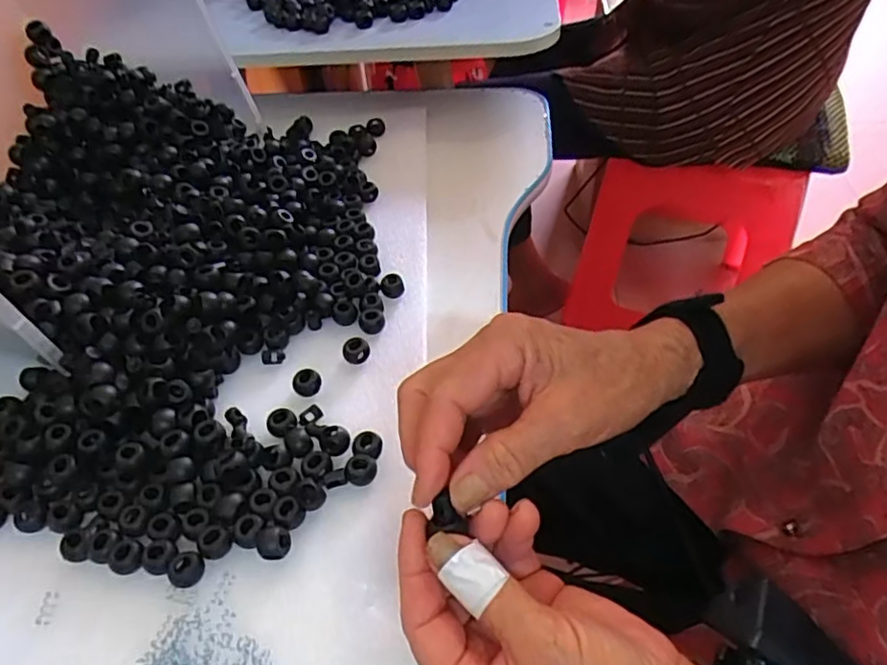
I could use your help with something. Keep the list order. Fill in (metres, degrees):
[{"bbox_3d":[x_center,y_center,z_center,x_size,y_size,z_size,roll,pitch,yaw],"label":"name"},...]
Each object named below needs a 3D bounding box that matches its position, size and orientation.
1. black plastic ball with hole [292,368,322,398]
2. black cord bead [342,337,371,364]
[{"bbox_3d":[-0.087,0.033,0.401,0.018,0.011,0.015,-13,49,-7],"label":"black plastic ball with hole"},{"bbox_3d":[-0.058,0.012,0.412,0.017,0.014,0.015,-13,49,-7],"label":"black cord bead"}]

